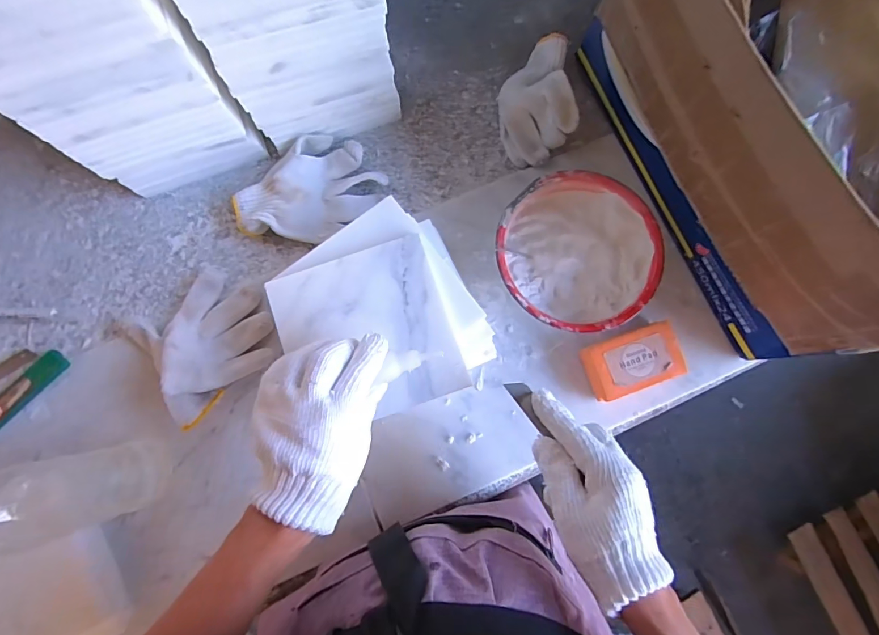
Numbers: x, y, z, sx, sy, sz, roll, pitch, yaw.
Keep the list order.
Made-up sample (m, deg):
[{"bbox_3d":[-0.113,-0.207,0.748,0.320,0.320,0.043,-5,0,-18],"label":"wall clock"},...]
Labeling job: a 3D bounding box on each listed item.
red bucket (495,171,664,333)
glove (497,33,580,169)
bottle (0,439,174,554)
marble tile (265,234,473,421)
[{"bbox_3d":[0.144,-0.066,0.468,0.165,0.057,0.162,0,82,1],"label":"red bucket"},{"bbox_3d":[0.110,-0.259,0.496,0.081,0.070,0.151,-2,80,0],"label":"glove"},{"bbox_3d":[-0.312,0.146,0.352,0.066,0.215,0.066,-9,80,-1],"label":"bottle"},{"bbox_3d":[-0.066,0.014,0.391,0.149,0.005,0.151,-19,81,-4],"label":"marble tile"}]

